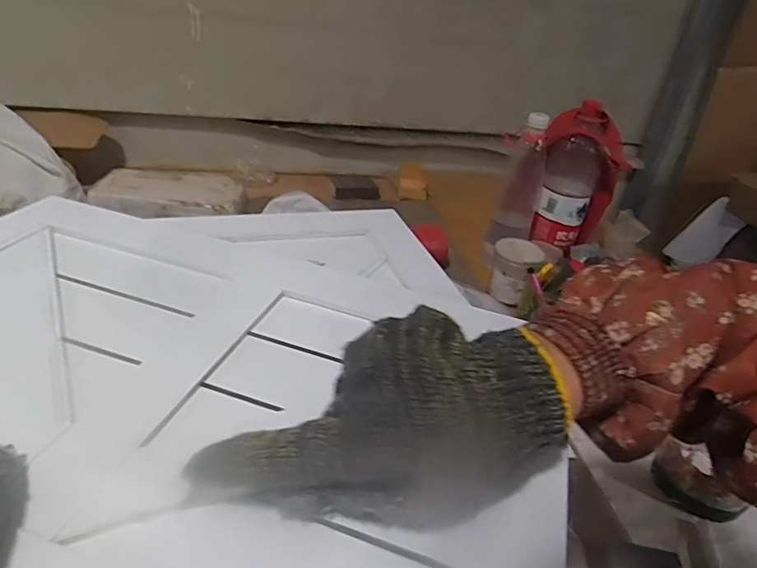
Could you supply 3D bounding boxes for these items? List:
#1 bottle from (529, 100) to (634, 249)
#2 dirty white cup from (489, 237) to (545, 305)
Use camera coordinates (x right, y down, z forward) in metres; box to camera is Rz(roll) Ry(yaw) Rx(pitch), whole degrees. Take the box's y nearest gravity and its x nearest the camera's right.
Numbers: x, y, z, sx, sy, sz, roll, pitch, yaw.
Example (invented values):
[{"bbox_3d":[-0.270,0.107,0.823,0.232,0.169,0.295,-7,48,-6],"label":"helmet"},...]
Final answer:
[{"bbox_3d":[0.352,-0.185,0.949,0.141,0.228,0.083,16,35,11],"label":"bottle"},{"bbox_3d":[0.237,-0.028,0.925,0.074,0.092,0.079,5,34,-4],"label":"dirty white cup"}]

